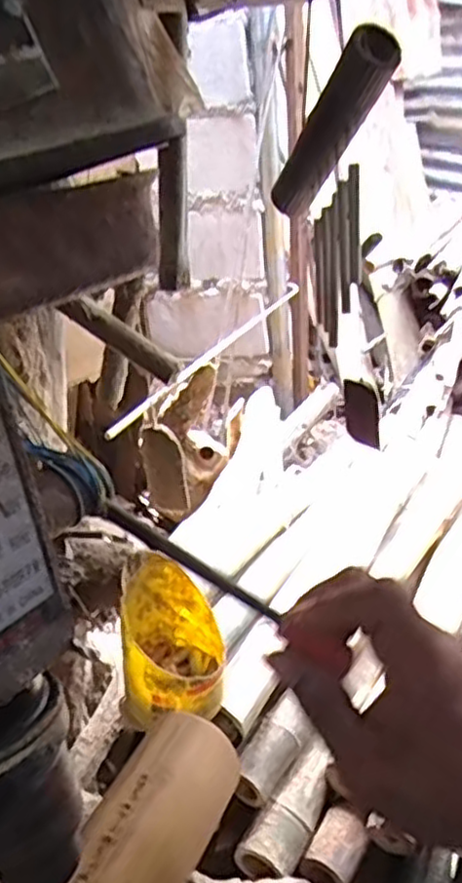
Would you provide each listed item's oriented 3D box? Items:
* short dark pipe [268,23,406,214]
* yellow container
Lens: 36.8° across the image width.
[{"bbox_3d":[0.076,-0.246,0.559,0.030,0.043,0.176,-17,-15,-25],"label":"short dark pipe"},{"bbox_3d":[-0.053,0.179,0.634,0.087,0.145,0.099,-7,22,-4],"label":"yellow container"}]

